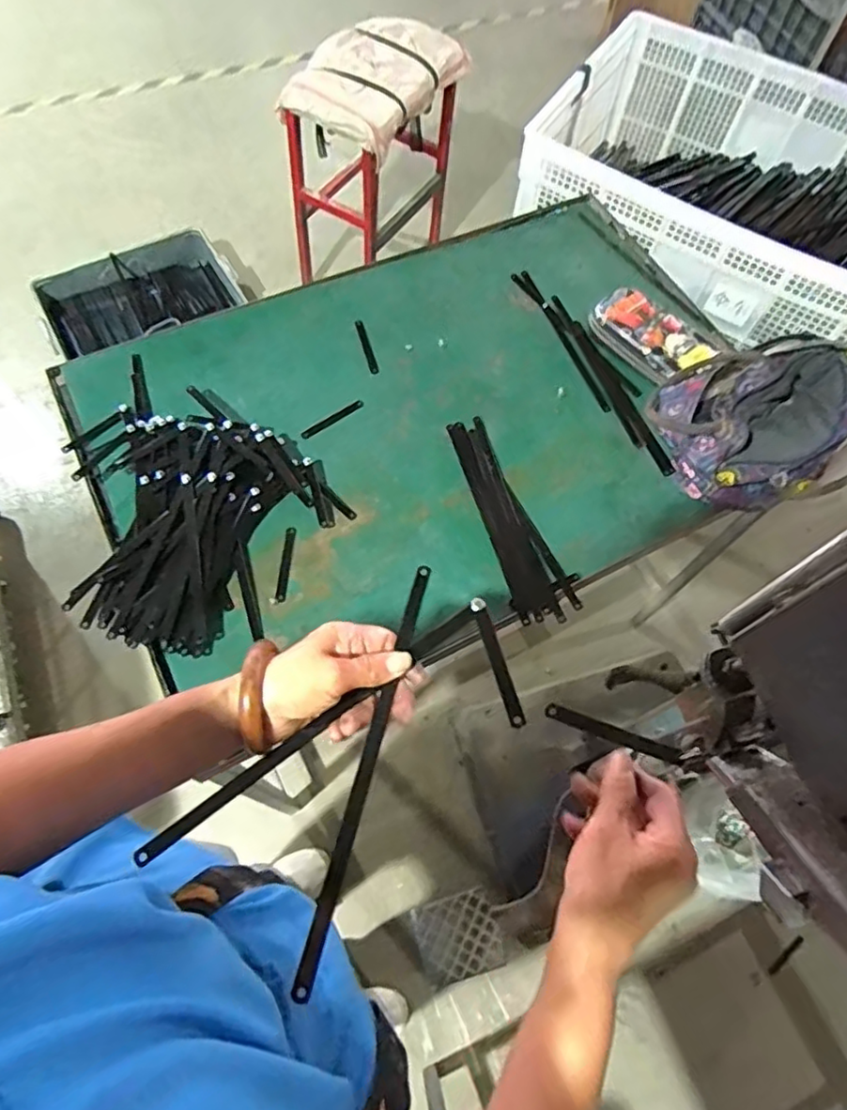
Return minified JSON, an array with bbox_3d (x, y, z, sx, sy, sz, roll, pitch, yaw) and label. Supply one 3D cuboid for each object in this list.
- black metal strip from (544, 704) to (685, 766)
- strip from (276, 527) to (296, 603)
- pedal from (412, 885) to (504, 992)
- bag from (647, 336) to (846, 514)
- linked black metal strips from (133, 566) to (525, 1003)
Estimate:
[{"bbox_3d":[0.140,0.132,0.469,0.099,0.006,0.011,18,73,15],"label":"black metal strip"},{"bbox_3d":[-0.173,0.011,0.801,0.013,0.004,0.100,9,68,-13],"label":"strip"},{"bbox_3d":[0.064,0.709,1.186,0.150,0.025,0.127,-23,68,1],"label":"pedal"},{"bbox_3d":[0.420,-0.173,0.833,0.233,0.143,0.174,-4,62,-4],"label":"bag"},{"bbox_3d":[-0.042,0.145,0.448,0.138,0.018,0.284,40,71,17],"label":"linked black metal strips"}]

